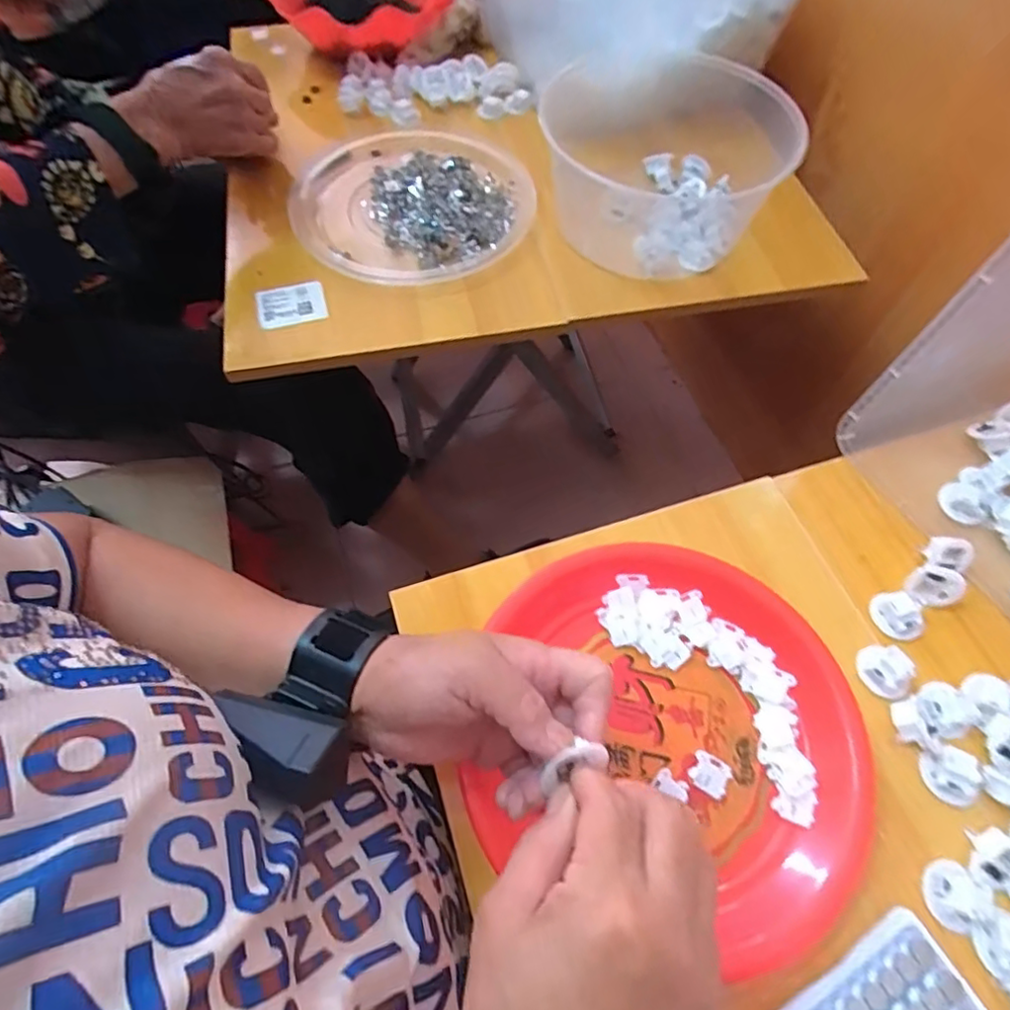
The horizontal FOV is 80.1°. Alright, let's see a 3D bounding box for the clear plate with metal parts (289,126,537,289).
[{"bbox_3d":[-0.094,-0.310,0.609,0.236,0.022,0.229,0,61,0],"label":"clear plate with metal parts"}]

